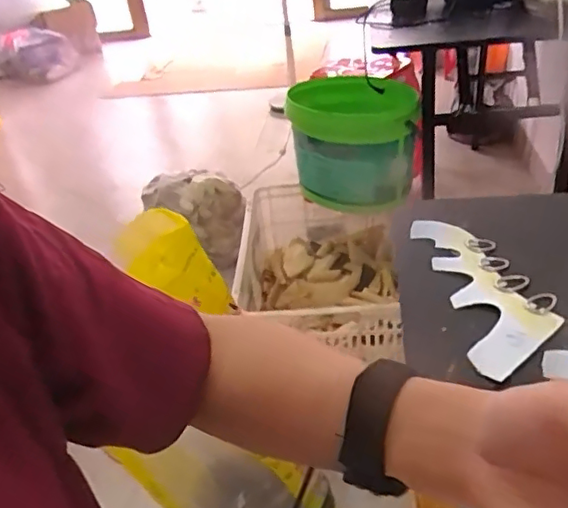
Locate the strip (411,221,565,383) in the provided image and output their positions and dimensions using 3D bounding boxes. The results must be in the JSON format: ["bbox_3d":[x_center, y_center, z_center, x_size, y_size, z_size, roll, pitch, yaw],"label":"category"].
[{"bbox_3d":[0.185,0.028,0.541,0.083,0.020,0.208,-8,33,0],"label":"strip"}]

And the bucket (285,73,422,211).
[{"bbox_3d":[0.183,-0.294,1.565,0.320,0.244,0.352,-3,33,8],"label":"bucket"}]

